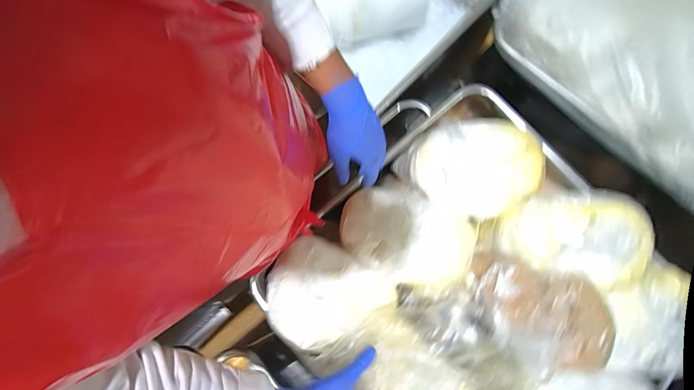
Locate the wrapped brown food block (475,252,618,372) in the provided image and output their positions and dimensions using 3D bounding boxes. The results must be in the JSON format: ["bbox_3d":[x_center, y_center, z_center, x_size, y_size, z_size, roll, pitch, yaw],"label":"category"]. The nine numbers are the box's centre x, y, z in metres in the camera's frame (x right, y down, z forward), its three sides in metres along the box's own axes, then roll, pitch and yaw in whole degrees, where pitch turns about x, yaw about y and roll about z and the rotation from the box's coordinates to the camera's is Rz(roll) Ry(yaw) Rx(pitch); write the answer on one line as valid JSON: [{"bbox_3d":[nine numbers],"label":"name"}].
[{"bbox_3d":[0.335,0.209,0.599,0.245,0.077,0.162,19,79,6],"label":"wrapped brown food block"}]

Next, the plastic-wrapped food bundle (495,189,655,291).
[{"bbox_3d":[0.406,0.071,0.619,0.241,0.068,0.160,16,79,5],"label":"plastic-wrapped food bundle"}]

